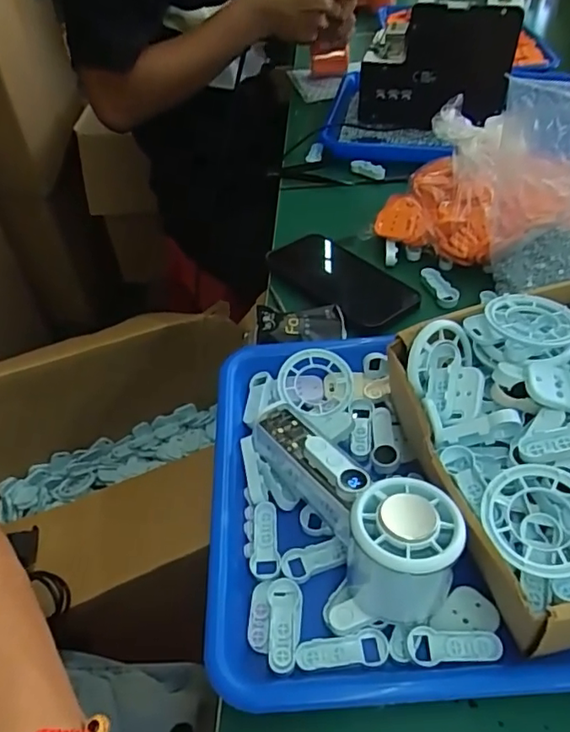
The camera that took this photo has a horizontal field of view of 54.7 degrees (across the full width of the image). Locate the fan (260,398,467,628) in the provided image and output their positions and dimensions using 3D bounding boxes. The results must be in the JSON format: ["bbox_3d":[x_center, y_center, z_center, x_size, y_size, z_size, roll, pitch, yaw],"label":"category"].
[{"bbox_3d":[0.041,0.074,0.330,0.056,0.069,0.147,-24,50,-18],"label":"fan"}]

